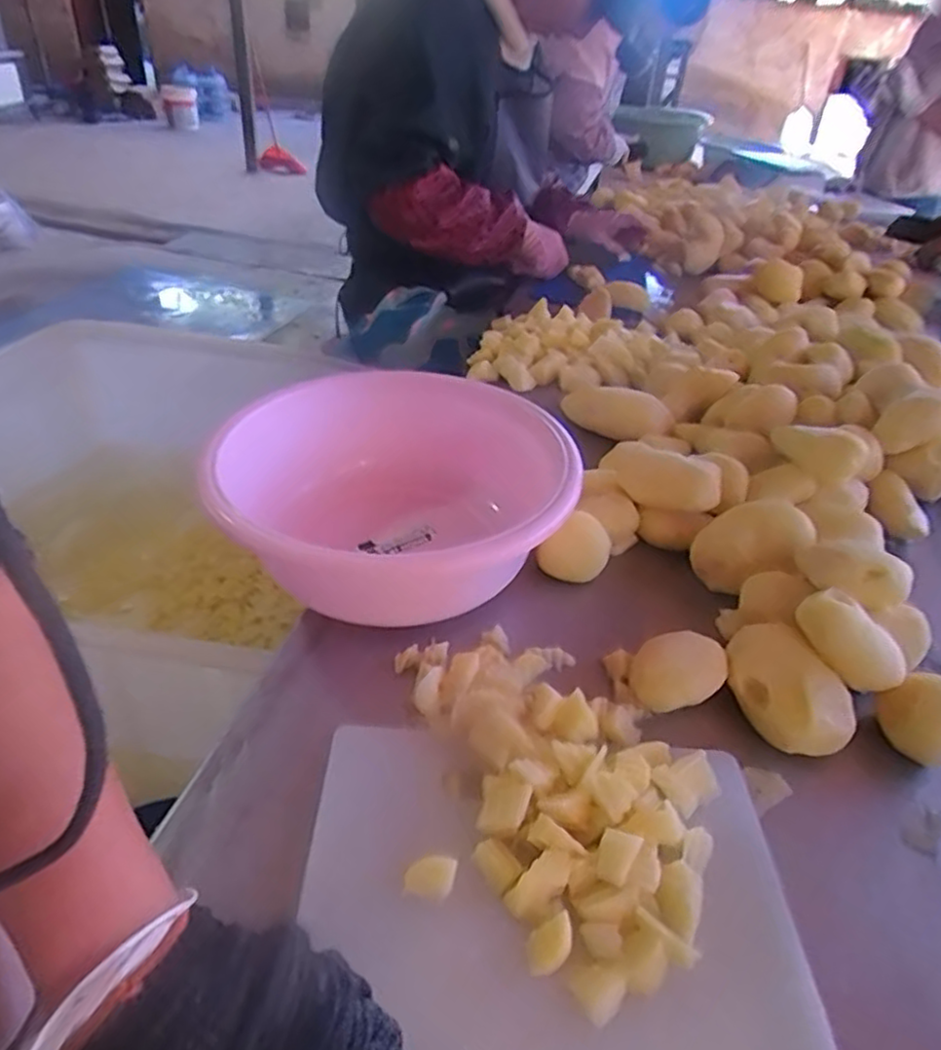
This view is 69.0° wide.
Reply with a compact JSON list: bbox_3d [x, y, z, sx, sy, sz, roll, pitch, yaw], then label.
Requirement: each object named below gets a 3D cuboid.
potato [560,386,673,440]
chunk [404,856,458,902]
[{"bbox_3d":[0.164,-0.132,0.779,0.053,0.045,0.131,-27,33,-36],"label":"potato"},{"bbox_3d":[-0.021,0.181,0.354,0.025,0.012,0.017,6,37,0],"label":"chunk"}]

